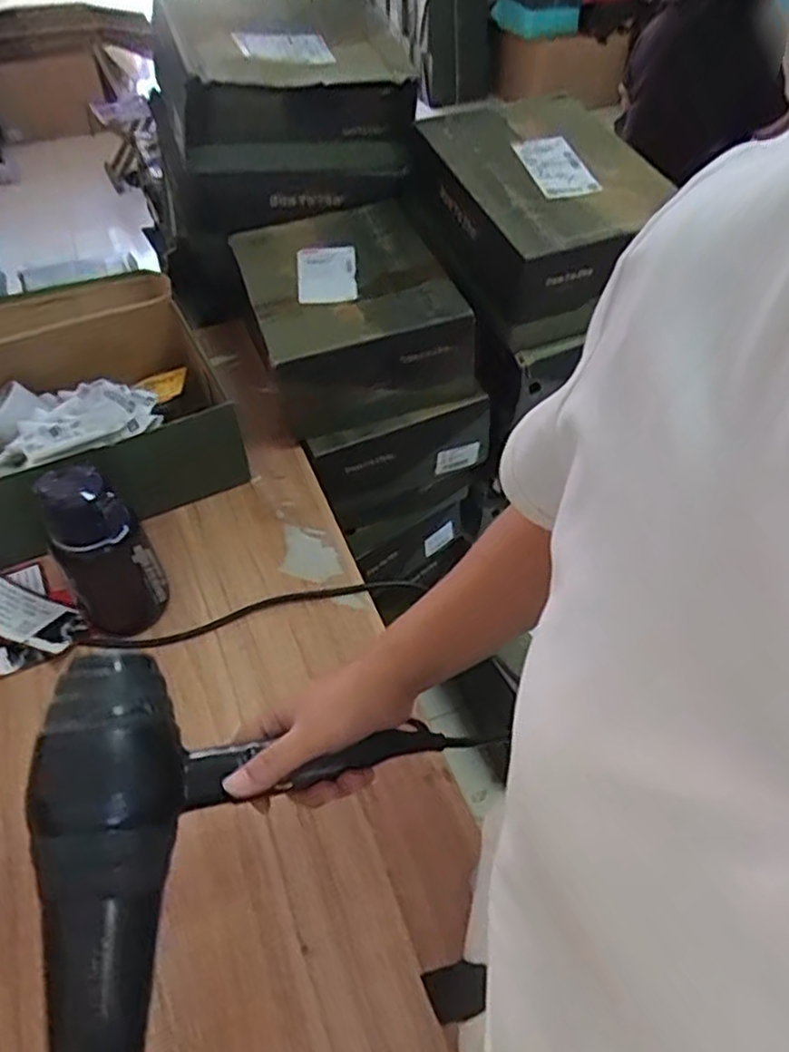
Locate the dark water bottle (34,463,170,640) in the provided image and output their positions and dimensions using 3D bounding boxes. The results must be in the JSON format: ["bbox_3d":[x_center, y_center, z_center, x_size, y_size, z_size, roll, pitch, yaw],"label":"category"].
[{"bbox_3d":[-0.289,0.027,0.716,0.084,0.190,0.073,-28,53,-22],"label":"dark water bottle"}]

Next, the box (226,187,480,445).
[{"bbox_3d":[-0.069,-0.295,0.995,0.252,0.139,0.331,-15,49,-12],"label":"box"}]

